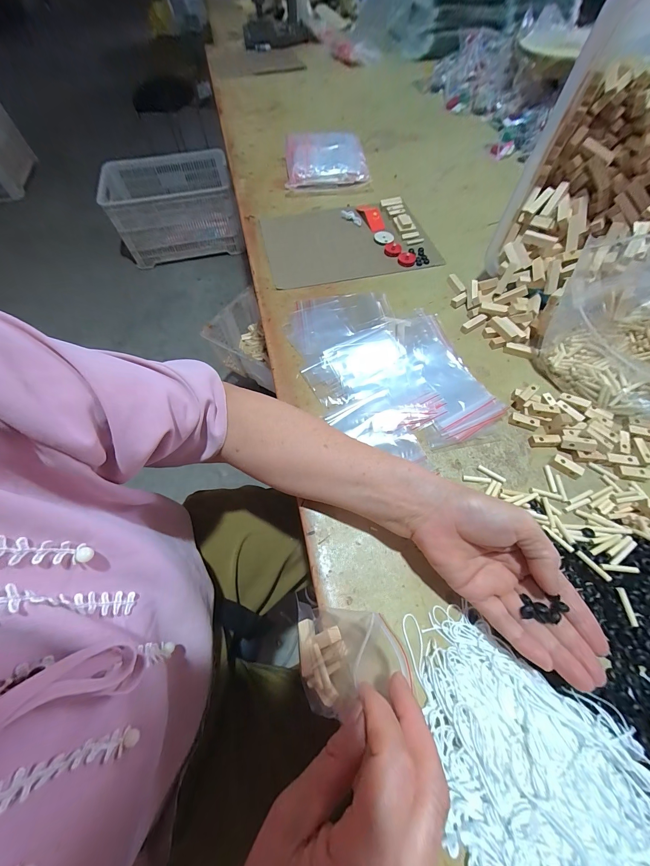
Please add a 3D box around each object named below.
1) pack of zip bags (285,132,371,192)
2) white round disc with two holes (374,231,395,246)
[{"bbox_3d":[0.001,-0.646,0.708,0.180,0.036,0.256,-3,63,-1],"label":"pack of zip bags"},{"bbox_3d":[0.105,-0.352,0.546,0.035,0.005,0.034,-4,70,11],"label":"white round disc with two holes"}]

